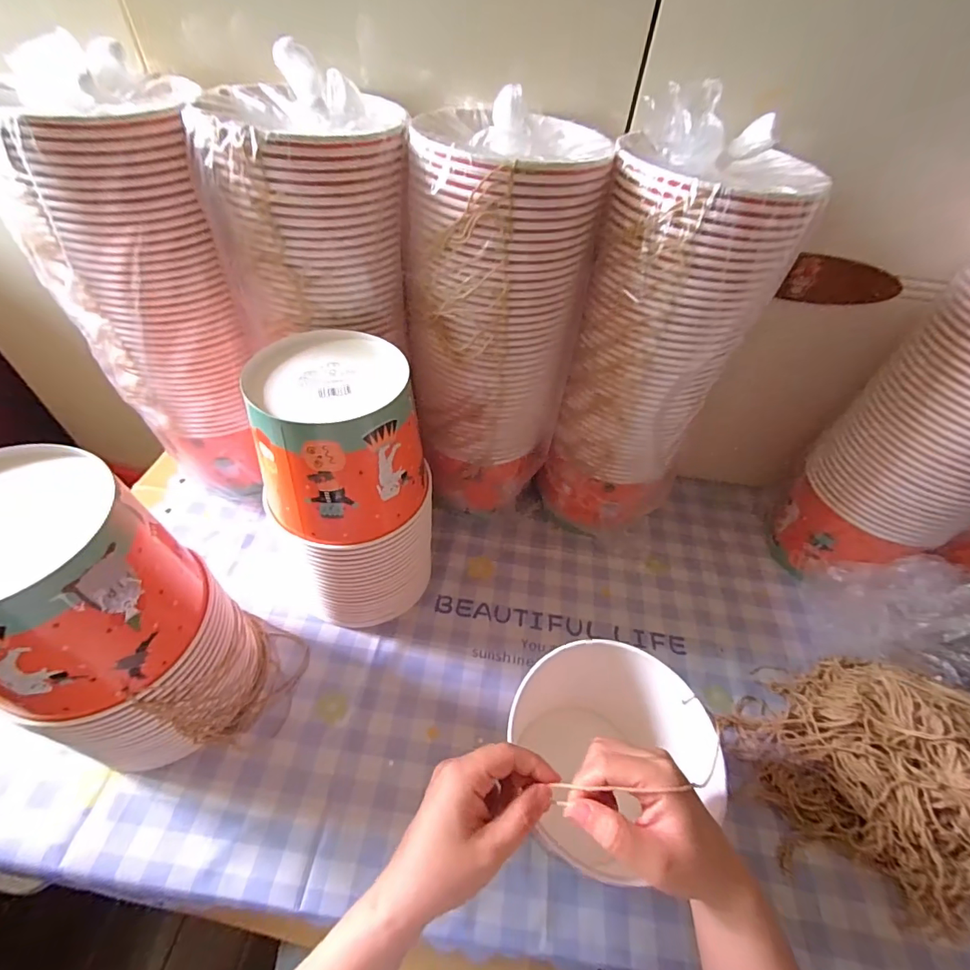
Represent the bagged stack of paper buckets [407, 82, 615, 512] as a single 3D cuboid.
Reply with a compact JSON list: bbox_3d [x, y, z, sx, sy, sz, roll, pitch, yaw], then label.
[{"bbox_3d":[0.001,-0.155,0.515,0.164,0.396,0.154,-4,50,-9],"label":"bagged stack of paper buckets"}]

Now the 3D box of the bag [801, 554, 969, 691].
[{"bbox_3d":[0.543,0.170,0.522,0.326,0.122,0.131,8,48,1],"label":"bag"}]

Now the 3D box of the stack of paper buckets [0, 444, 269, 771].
[{"bbox_3d":[-0.296,0.116,0.382,0.146,0.274,0.148,27,51,17],"label":"stack of paper buckets"}]

